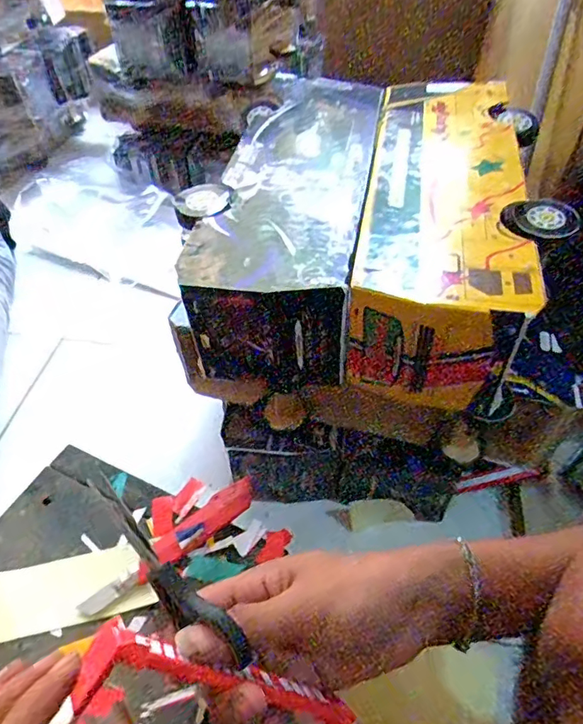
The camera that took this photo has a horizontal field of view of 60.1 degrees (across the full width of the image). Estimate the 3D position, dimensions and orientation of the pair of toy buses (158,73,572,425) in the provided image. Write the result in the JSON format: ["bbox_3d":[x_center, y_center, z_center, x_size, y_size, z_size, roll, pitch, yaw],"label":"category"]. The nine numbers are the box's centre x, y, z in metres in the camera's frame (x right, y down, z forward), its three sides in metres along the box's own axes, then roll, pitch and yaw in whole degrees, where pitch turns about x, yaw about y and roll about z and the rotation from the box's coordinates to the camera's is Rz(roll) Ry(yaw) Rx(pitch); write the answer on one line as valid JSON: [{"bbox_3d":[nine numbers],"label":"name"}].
[{"bbox_3d":[0.094,-0.158,0.573,0.350,0.147,0.410,11,50,10],"label":"pair of toy buses"}]

